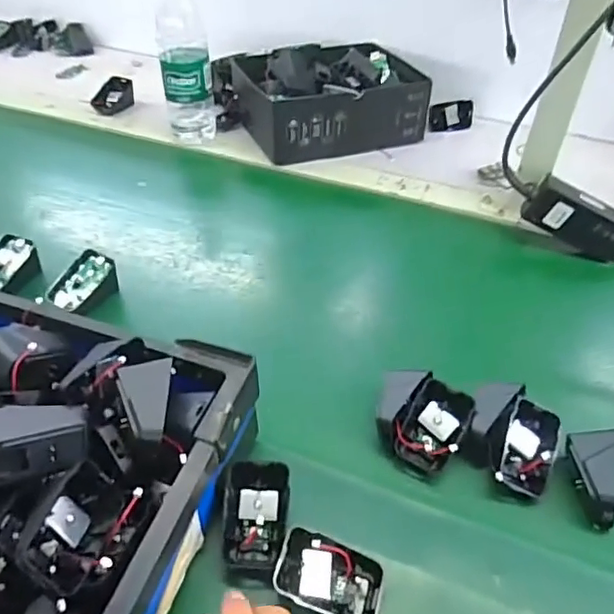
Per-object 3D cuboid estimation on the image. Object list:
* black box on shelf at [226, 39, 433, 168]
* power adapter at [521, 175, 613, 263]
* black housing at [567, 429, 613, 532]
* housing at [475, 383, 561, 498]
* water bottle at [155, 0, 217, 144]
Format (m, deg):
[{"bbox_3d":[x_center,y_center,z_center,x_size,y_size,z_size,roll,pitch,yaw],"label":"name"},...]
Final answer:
[{"bbox_3d":[0.037,-0.310,0.827,0.257,0.086,0.183,-15,46,-17],"label":"black box on shelf"},{"bbox_3d":[0.307,-0.096,0.633,0.122,0.055,0.030,30,49,-5],"label":"power adapter"},{"bbox_3d":[0.217,0.128,0.431,0.034,0.041,0.066,13,45,12],"label":"black housing"},{"bbox_3d":[0.164,0.103,0.450,0.068,0.047,0.068,19,47,18],"label":"housing"},{"bbox_3d":[-0.165,-0.332,0.756,0.066,0.209,0.065,-7,45,-9],"label":"water bottle"}]

